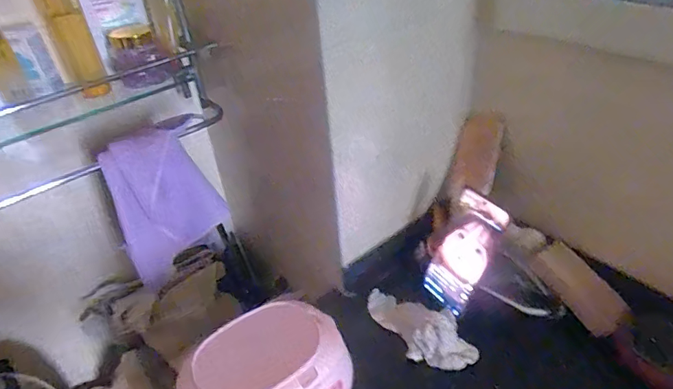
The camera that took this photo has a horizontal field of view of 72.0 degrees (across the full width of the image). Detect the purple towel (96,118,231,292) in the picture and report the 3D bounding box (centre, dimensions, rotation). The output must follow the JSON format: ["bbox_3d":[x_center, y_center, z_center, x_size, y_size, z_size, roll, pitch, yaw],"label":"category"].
[{"bbox_3d":[-0.264,0.017,0.723,0.164,0.313,0.046,-23,57,-20],"label":"purple towel"}]

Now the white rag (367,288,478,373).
[{"bbox_3d":[0.107,0.164,0.595,0.081,0.051,0.153,-23,40,-21],"label":"white rag"}]

